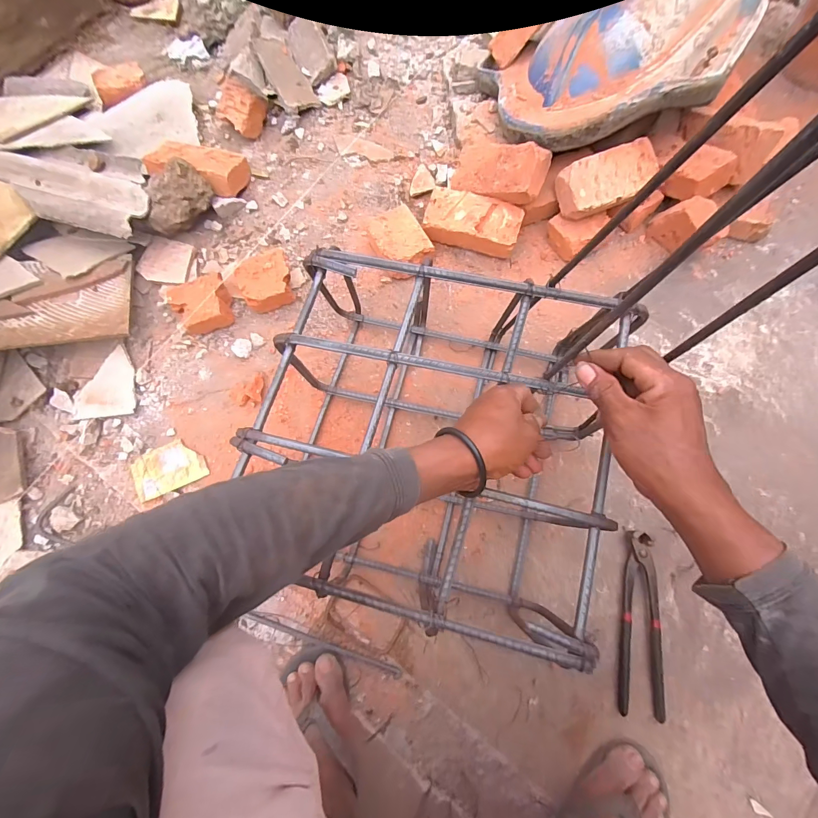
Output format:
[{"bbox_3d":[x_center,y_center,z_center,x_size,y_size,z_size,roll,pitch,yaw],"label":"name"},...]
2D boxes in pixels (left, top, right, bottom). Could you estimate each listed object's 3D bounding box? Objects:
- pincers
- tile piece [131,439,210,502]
[{"bbox_3d":[0.313,0.283,0.505,0.051,0.014,0.221,10,77,4],"label":"pincers"},{"bbox_3d":[-0.366,0.090,0.575,0.102,0.008,0.072,-28,78,-5],"label":"tile piece"}]

